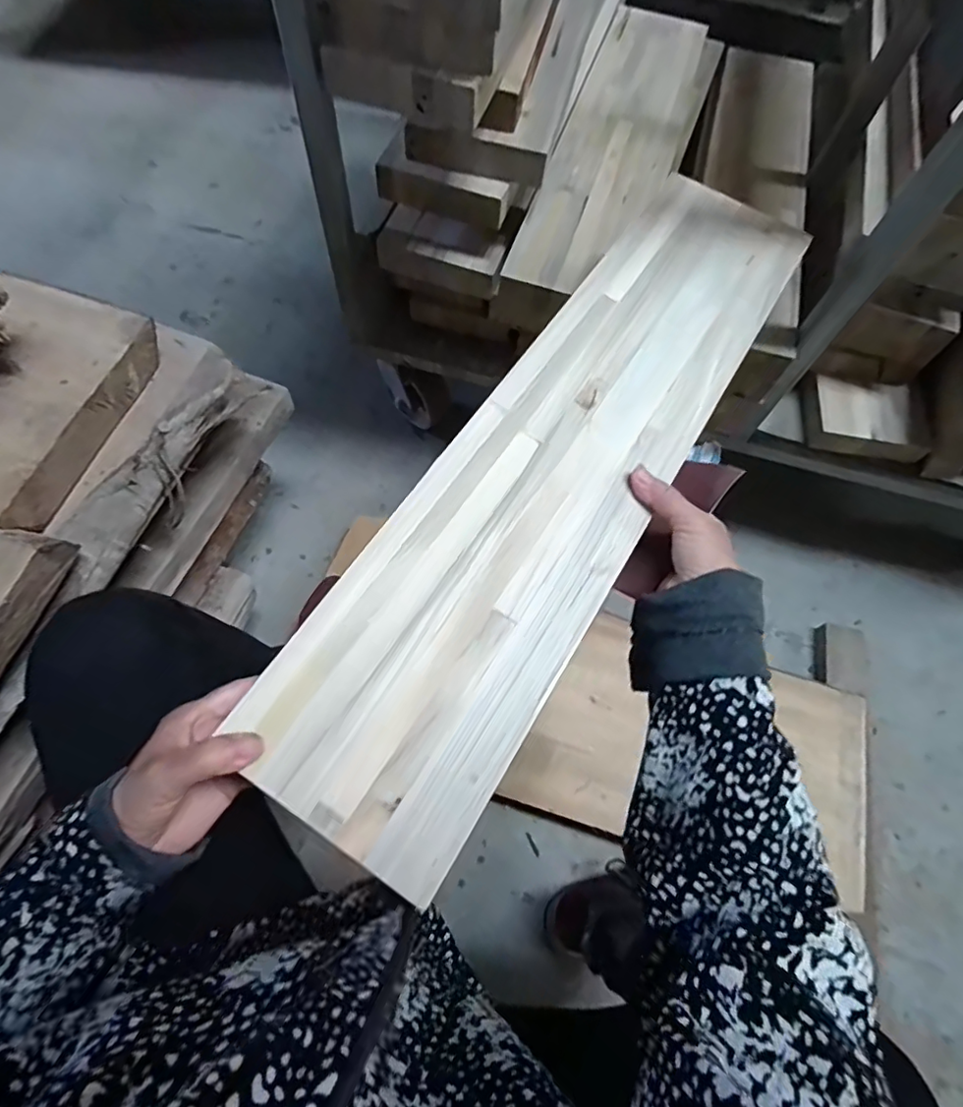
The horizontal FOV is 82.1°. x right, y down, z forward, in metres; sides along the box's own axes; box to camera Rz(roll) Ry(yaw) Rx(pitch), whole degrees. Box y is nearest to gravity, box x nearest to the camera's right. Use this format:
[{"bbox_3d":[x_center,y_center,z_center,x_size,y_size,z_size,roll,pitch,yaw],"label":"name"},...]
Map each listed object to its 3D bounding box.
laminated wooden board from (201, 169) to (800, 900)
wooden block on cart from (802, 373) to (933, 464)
[{"bbox_3d":[0.073,-0.088,0.410,0.146,0.008,0.610,30,68,10],"label":"laminated wooden board"},{"bbox_3d":[0.524,-0.190,0.764,0.150,0.035,0.113,8,66,1],"label":"wooden block on cart"}]

